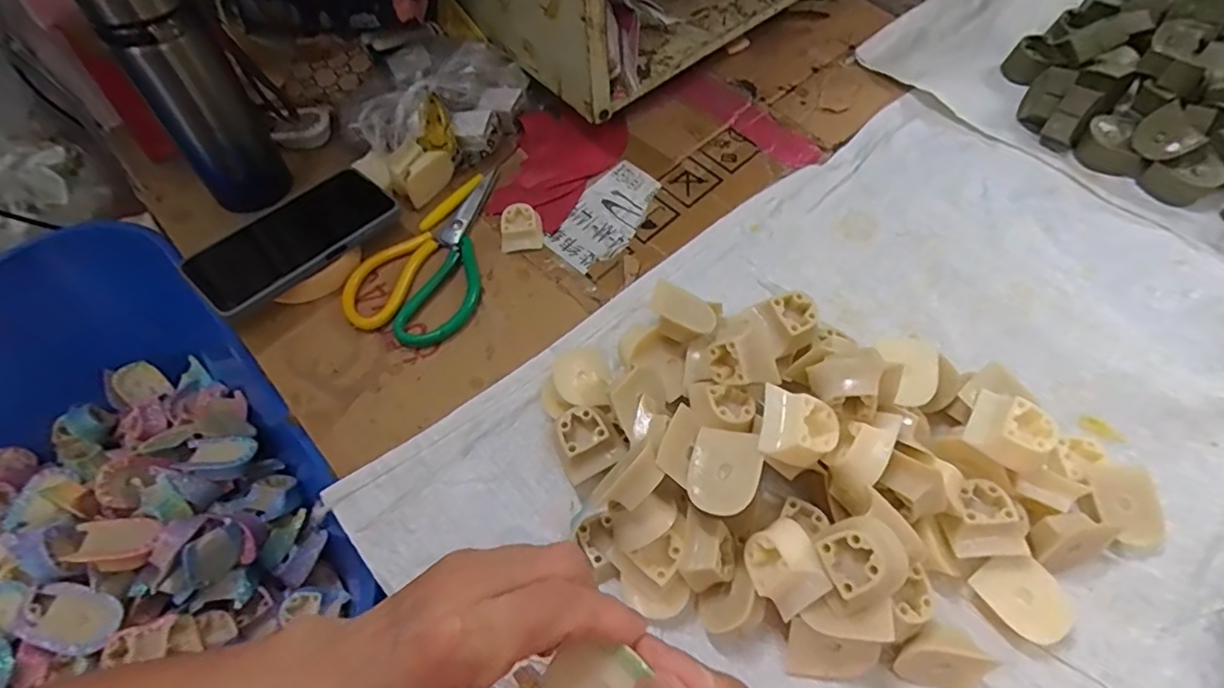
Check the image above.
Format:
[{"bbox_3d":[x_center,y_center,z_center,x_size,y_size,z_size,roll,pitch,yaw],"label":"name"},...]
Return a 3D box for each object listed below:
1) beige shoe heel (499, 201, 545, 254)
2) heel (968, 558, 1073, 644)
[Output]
[{"bbox_3d":[-0.080,-0.103,0.520,0.037,0.020,0.039,-3,59,-1],"label":"beige shoe heel"},{"bbox_3d":[0.246,0.153,0.355,0.041,0.022,0.050,-31,64,-17],"label":"heel"}]

